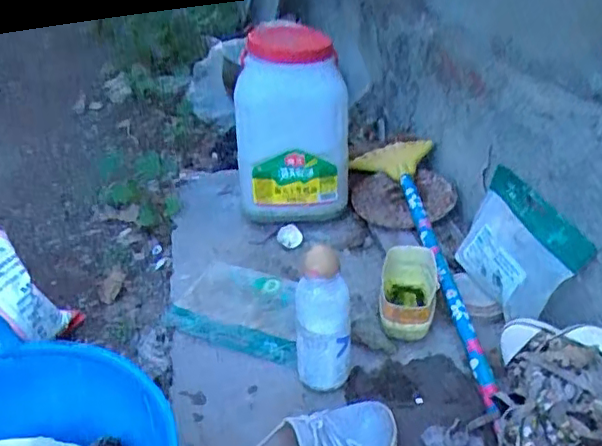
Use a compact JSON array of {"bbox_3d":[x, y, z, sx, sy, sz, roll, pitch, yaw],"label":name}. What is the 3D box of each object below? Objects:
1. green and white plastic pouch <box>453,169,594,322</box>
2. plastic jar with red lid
[{"bbox_3d":[0.296,0.027,0.844,0.030,0.150,0.231,16,25,-21],"label":"green and white plastic pouch"},{"bbox_3d":[-0.021,-0.178,1.038,0.185,0.300,0.182,-1,32,1],"label":"plastic jar with red lid"}]

